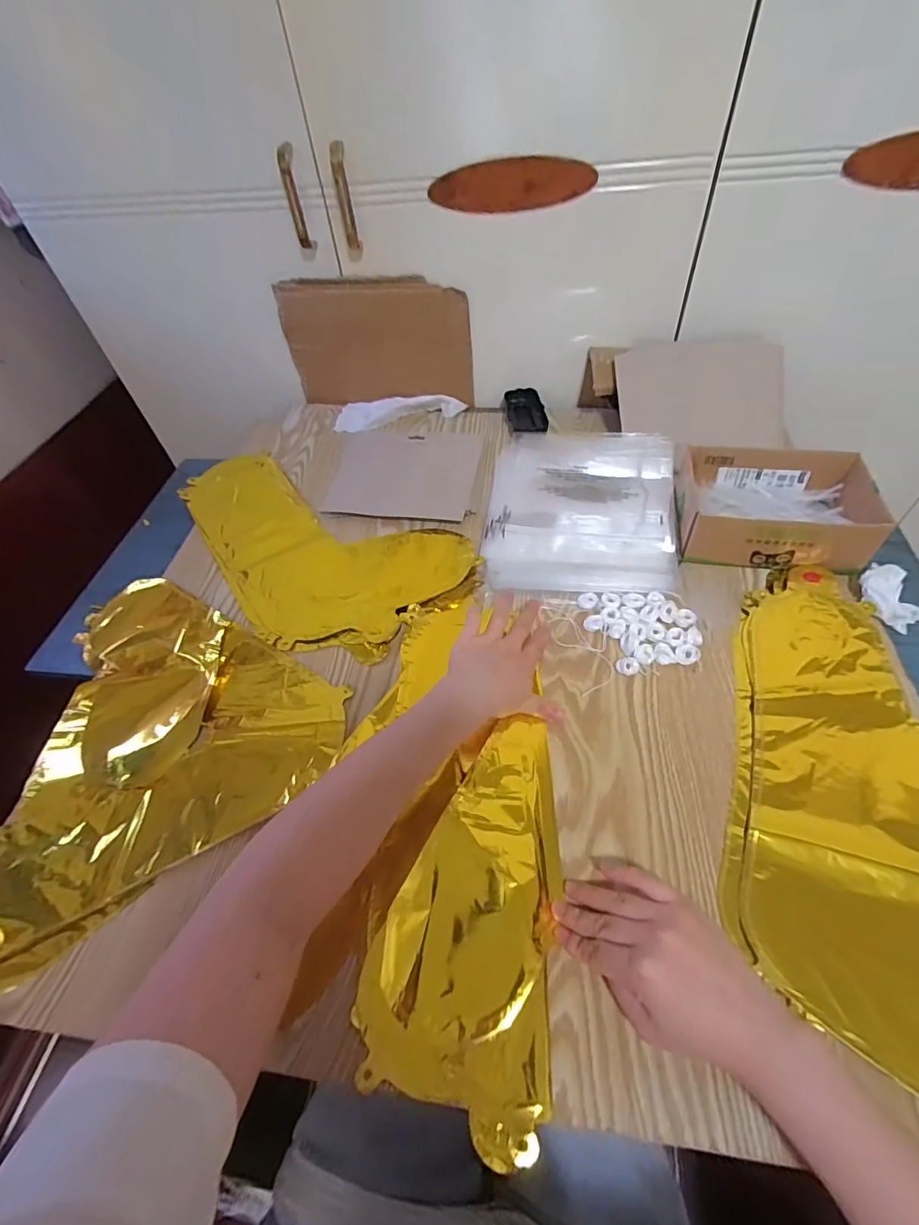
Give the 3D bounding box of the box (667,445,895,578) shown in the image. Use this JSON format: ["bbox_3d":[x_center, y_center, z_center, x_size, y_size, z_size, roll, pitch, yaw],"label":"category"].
[{"bbox_3d":[0.352,-0.120,0.561,0.192,0.053,0.142,5,53,10],"label":"box"}]

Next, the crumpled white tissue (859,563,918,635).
[{"bbox_3d":[0.435,-0.010,0.507,0.059,0.038,0.066,-35,57,-19],"label":"crumpled white tissue"}]

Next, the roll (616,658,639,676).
[{"bbox_3d":[0.162,0.051,0.481,0.021,0.012,0.015,19,57,19],"label":"roll"}]

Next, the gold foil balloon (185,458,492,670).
[{"bbox_3d":[-0.199,-0.092,0.631,0.433,0.013,0.223,33,62,27],"label":"gold foil balloon"}]

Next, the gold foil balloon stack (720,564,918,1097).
[{"bbox_3d":[0.334,0.140,0.398,0.219,0.016,0.424,10,54,14],"label":"gold foil balloon stack"}]

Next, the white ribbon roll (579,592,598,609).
[{"bbox_3d":[0.137,-0.012,0.536,0.020,0.010,0.020,-3,52,4],"label":"white ribbon roll"}]

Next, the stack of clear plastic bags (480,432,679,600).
[{"bbox_3d":[0.151,-0.140,0.627,0.220,0.015,0.280,5,53,10],"label":"stack of clear plastic bags"}]

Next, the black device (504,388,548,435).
[{"bbox_3d":[0.098,-0.300,0.747,0.056,0.021,0.095,-4,52,3],"label":"black device"}]

